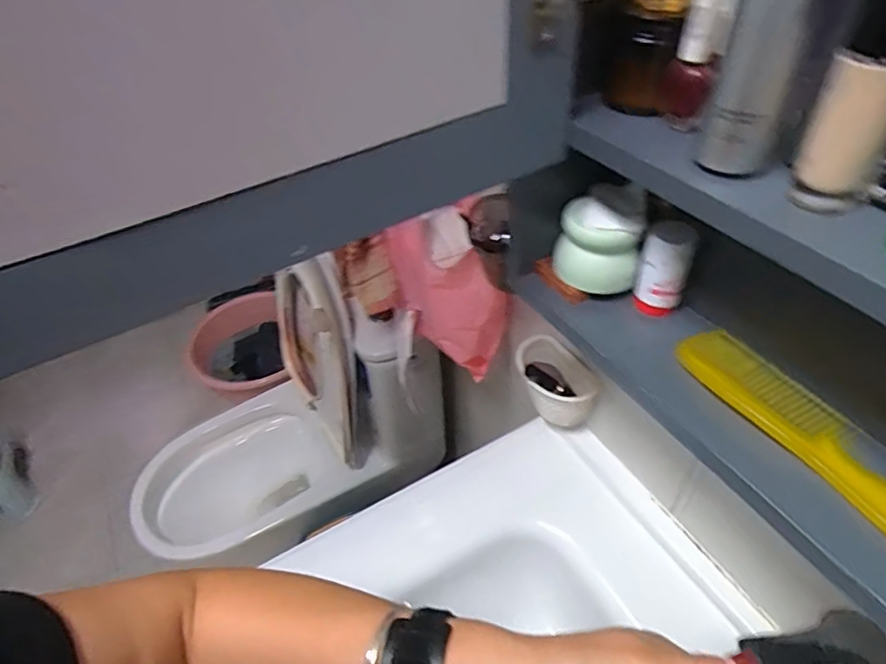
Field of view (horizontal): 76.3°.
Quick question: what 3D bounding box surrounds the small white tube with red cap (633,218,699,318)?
[{"bbox_3d":[0.183,-0.050,0.472,0.038,0.081,0.032,15,48,18],"label":"small white tube with red cap"}]

